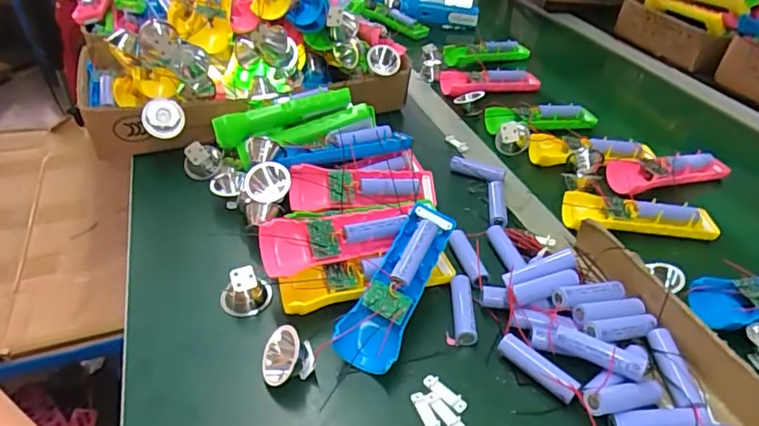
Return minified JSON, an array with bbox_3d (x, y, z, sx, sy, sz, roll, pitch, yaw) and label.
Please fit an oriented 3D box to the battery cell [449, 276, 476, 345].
[{"bbox_3d":[0.073,0.085,0.460,0.018,0.022,0.065,2,37,0],"label":"battery cell"}]

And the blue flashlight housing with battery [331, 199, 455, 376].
[{"bbox_3d":[0.019,0.058,0.445,0.047,0.034,0.159,19,60,23],"label":"blue flashlight housing with battery"}]

